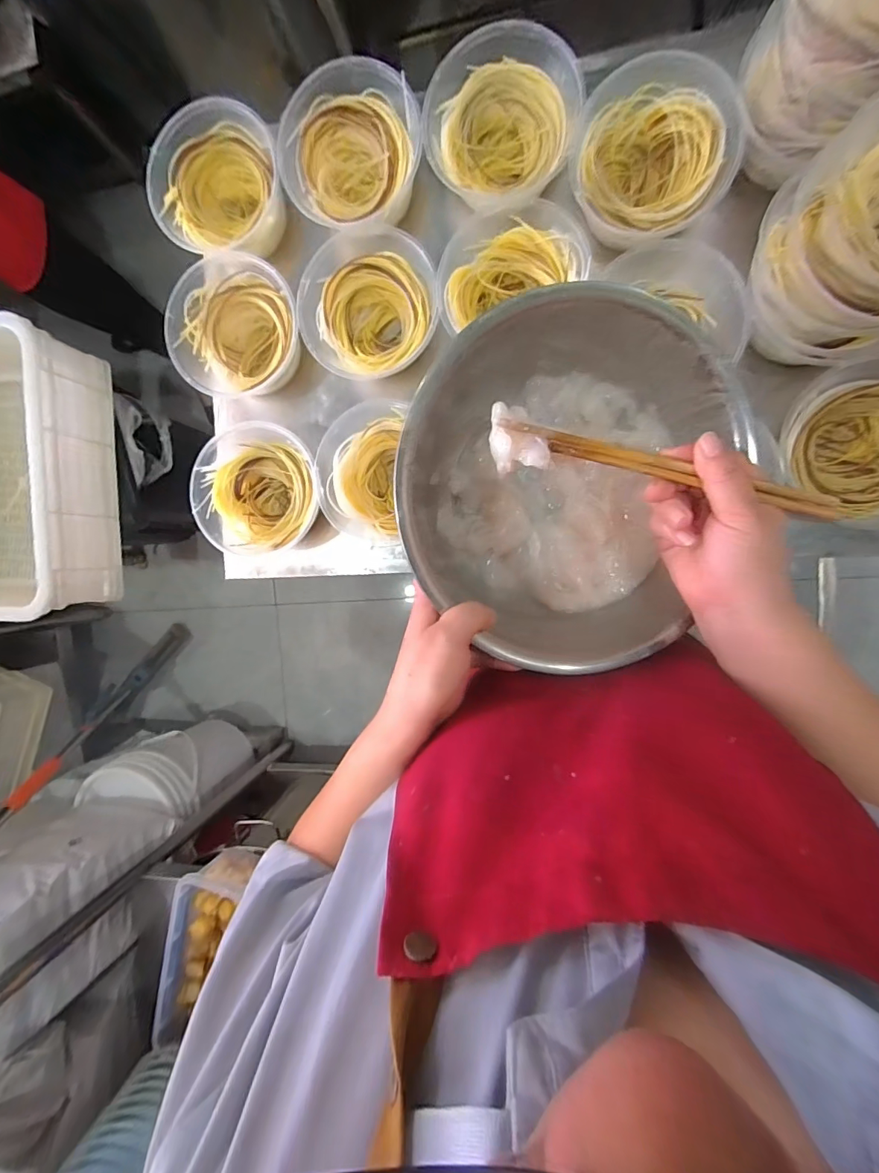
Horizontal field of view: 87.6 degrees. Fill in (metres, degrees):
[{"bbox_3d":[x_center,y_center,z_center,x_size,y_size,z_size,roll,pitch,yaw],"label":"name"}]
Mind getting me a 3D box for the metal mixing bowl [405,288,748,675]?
[{"bbox_3d":[0.099,-0.077,0.375,0.229,0.144,0.254,8,94,8],"label":"metal mixing bowl"}]

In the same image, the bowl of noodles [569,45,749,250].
[{"bbox_3d":[0.228,-0.455,0.490,0.156,0.068,0.154,0,93,8],"label":"bowl of noodles"}]

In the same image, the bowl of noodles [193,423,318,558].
[{"bbox_3d":[-0.230,-0.122,0.600,0.164,0.066,0.162,0,93,8],"label":"bowl of noodles"}]

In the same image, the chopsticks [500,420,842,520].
[{"bbox_3d":[0.155,-0.081,0.311,0.229,0.012,0.013,14,95,0],"label":"chopsticks"}]

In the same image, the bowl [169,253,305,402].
[{"bbox_3d":[-0.250,-0.337,0.595,0.157,0.081,0.160,0,93,8],"label":"bowl"}]

